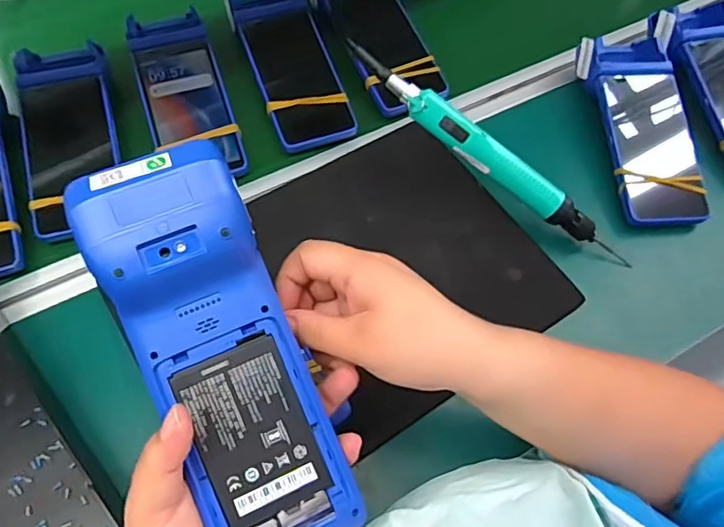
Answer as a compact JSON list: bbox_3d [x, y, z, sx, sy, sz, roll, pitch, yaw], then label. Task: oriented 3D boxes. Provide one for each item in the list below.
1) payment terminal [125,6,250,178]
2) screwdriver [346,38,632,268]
[{"bbox_3d":[-0.180,-0.173,0.578,0.078,0.039,0.203,-17,63,-12],"label":"payment terminal"},{"bbox_3d":[0.115,-0.093,0.503,0.317,0.027,0.027,36,64,-6],"label":"screwdriver"}]

